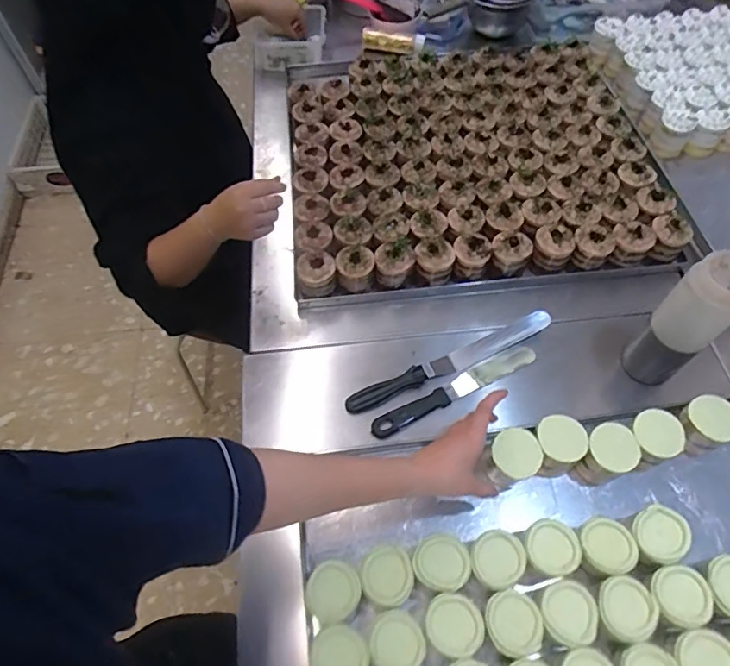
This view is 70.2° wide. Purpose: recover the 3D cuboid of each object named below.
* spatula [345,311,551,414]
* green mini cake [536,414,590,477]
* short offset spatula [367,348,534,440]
[{"bbox_3d":[0.121,0.038,0.731,0.314,0.024,0.029,-22,62,-11],"label":"spatula"},{"bbox_3d":[0.233,0.137,0.630,0.052,0.063,0.055,-8,60,-3],"label":"green mini cake"},{"bbox_3d":[0.124,0.077,0.713,0.250,0.015,0.031,-24,62,-12],"label":"short offset spatula"}]

